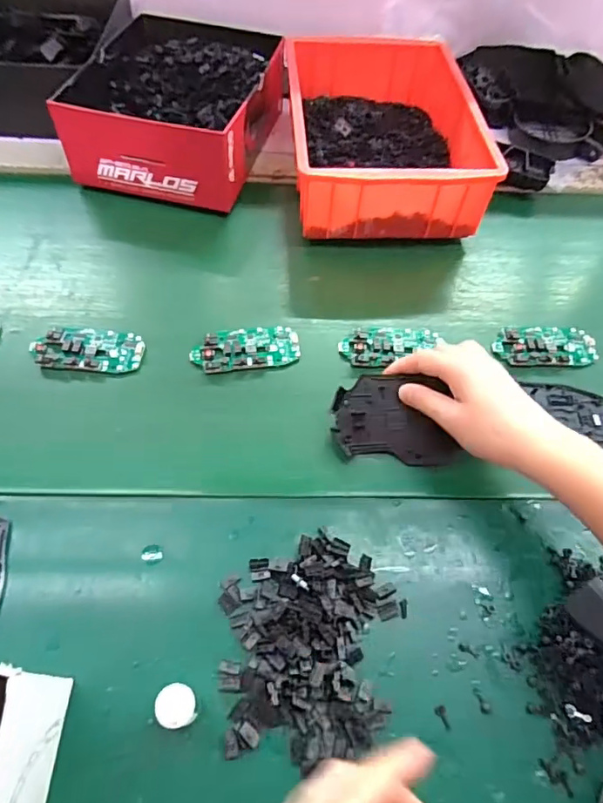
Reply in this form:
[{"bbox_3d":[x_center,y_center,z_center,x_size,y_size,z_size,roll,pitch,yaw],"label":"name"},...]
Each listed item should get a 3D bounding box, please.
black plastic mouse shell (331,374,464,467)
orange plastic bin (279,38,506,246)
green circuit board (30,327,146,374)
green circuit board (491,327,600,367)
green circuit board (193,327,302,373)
[{"bbox_3d":[0.079,0.016,0.441,0.102,0.016,0.072,3,85,-2],"label":"black plastic mouse shell"},{"bbox_3d":[0.087,-0.312,0.605,0.198,0.089,0.282,-1,59,-4],"label":"orange plastic bin"},{"bbox_3d":[-0.193,-0.049,0.475,0.096,0.011,0.046,2,58,-2],"label":"green circuit board"},{"bbox_3d":[0.235,-0.055,0.506,0.098,0.009,0.048,0,58,-4],"label":"green circuit board"},{"bbox_3d":[-0.051,-0.050,0.484,0.097,0.014,0.045,-10,60,-9],"label":"green circuit board"}]

